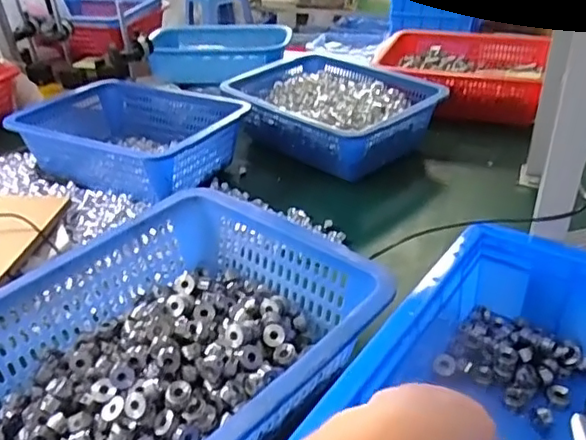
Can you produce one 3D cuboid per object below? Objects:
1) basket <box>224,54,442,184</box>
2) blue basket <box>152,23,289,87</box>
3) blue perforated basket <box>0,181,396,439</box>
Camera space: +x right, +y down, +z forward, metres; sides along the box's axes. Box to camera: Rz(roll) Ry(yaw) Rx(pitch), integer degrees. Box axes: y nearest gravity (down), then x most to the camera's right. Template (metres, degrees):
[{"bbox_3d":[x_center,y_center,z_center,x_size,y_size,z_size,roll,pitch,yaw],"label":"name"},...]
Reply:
[{"bbox_3d":[0.058,-0.175,0.973,0.236,0.089,0.306,-27,40,-33],"label":"basket"},{"bbox_3d":[-0.141,-0.332,1.202,0.261,0.085,0.146,2,33,6],"label":"blue basket"},{"bbox_3d":[-0.114,0.124,0.508,0.266,0.103,0.347,26,42,36],"label":"blue perforated basket"}]

